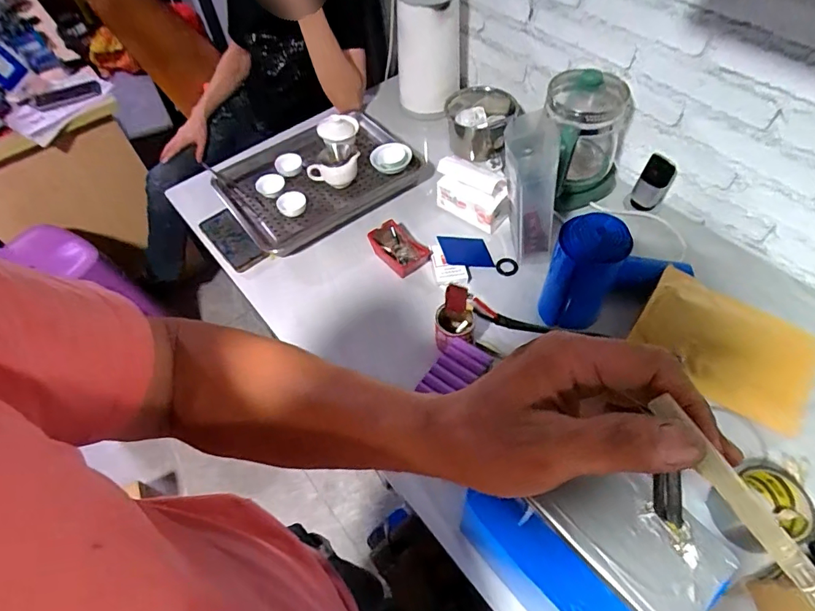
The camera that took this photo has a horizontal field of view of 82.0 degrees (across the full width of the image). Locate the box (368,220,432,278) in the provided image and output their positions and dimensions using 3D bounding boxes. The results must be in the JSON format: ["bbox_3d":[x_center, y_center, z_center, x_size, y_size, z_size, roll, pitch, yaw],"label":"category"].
[{"bbox_3d":[-0.014,-0.109,0.873,0.077,0.031,0.110,-33,59,-17],"label":"box"}]

